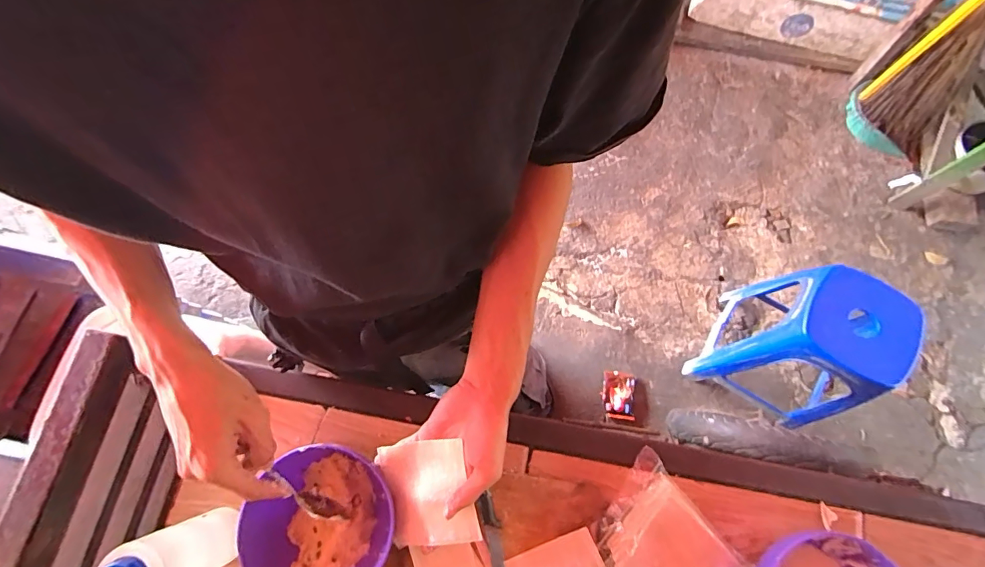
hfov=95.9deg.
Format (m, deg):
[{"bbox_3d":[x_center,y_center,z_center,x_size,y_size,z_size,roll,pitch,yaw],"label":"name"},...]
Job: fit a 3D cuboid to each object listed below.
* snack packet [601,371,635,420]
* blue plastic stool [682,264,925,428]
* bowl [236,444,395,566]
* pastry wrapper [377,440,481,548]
[{"bbox_3d":[0.388,0.344,1.371,0.096,0.015,0.138,8,72,2],"label":"snack packet"},{"bbox_3d":[0.818,0.169,1.199,0.298,0.404,0.331,36,76,10],"label":"blue plastic stool"},{"bbox_3d":[-0.183,0.255,0.477,0.136,0.076,0.141,0,72,0],"label":"bowl"},{"bbox_3d":[-0.067,0.217,0.456,0.096,0.013,0.097,-14,82,23],"label":"pastry wrapper"}]

